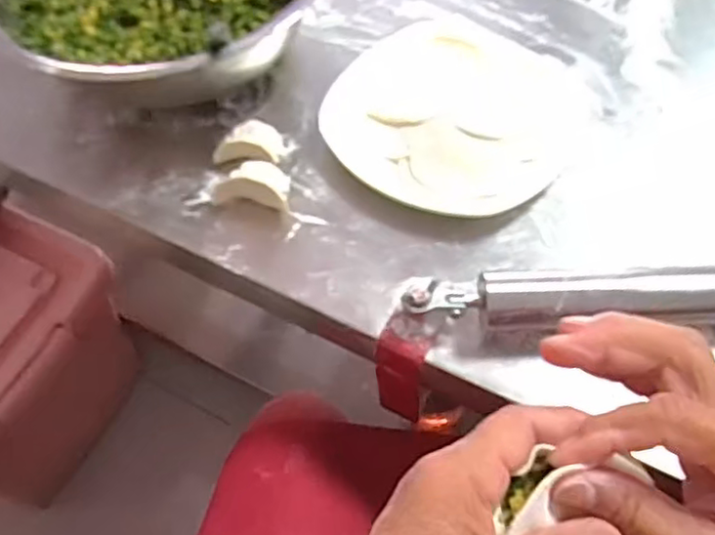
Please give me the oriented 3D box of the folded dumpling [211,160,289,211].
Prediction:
[{"bbox_3d":[-0.073,-0.058,0.470,0.052,0.024,0.032,5,59,4],"label":"folded dumpling"}]

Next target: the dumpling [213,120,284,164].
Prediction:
[{"bbox_3d":[-0.078,-0.090,0.489,0.045,0.025,0.038,9,59,6],"label":"dumpling"}]

